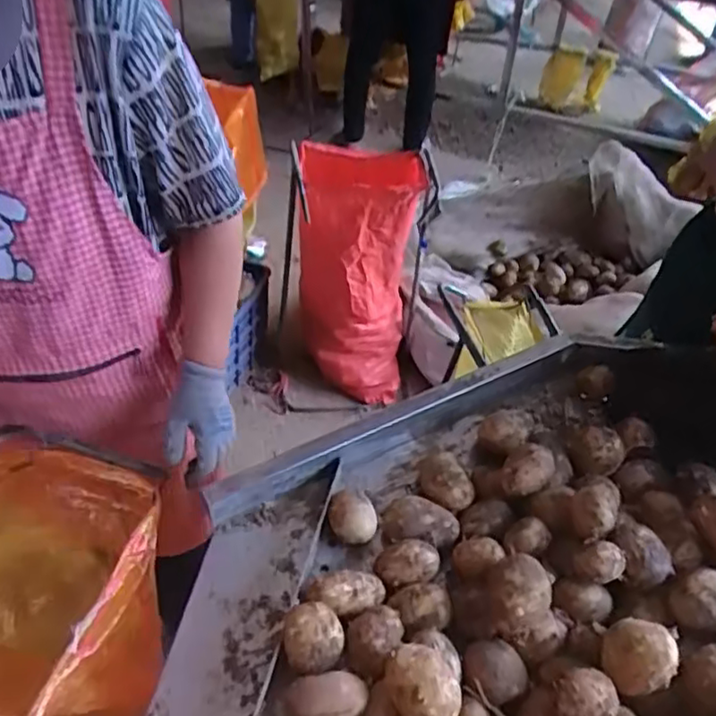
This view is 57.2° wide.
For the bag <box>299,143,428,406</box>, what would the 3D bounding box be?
[{"bbox_3d":[-0.007,-0.208,1.723,0.281,0.647,0.255,5,44,-2],"label":"bag"}]

